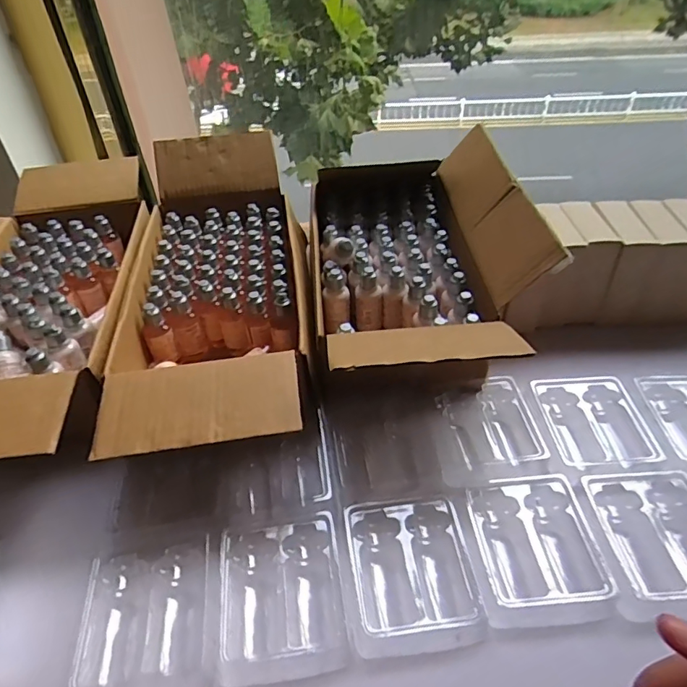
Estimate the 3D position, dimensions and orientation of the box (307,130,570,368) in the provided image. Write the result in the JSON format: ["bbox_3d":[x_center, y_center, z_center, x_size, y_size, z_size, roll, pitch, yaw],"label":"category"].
[{"bbox_3d":[0.078,-0.084,0.526,0.211,0.140,0.375,-6,42,-3],"label":"box"}]

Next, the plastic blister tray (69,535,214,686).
[{"bbox_3d":[-0.137,0.192,0.346,0.086,0.018,0.097,-8,42,-5],"label":"plastic blister tray"}]

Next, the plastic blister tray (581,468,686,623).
[{"bbox_3d":[0.233,0.144,0.366,0.090,0.021,0.103,-5,42,-2],"label":"plastic blister tray"}]

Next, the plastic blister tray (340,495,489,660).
[{"bbox_3d":[0.048,0.165,0.362,0.090,0.017,0.103,-7,42,-4],"label":"plastic blister tray"}]

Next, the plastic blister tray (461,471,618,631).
[{"bbox_3d":[0.140,0.146,0.369,0.089,0.014,0.106,-6,42,-3],"label":"plastic blister tray"}]

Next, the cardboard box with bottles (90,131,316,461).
[{"bbox_3d":[-0.131,-0.063,0.528,0.178,0.134,0.431,-7,42,-4],"label":"cardboard box with bottles"}]

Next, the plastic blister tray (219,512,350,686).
[{"bbox_3d":[-0.044,0.179,0.356,0.087,0.016,0.103,-7,42,-4],"label":"plastic blister tray"}]

